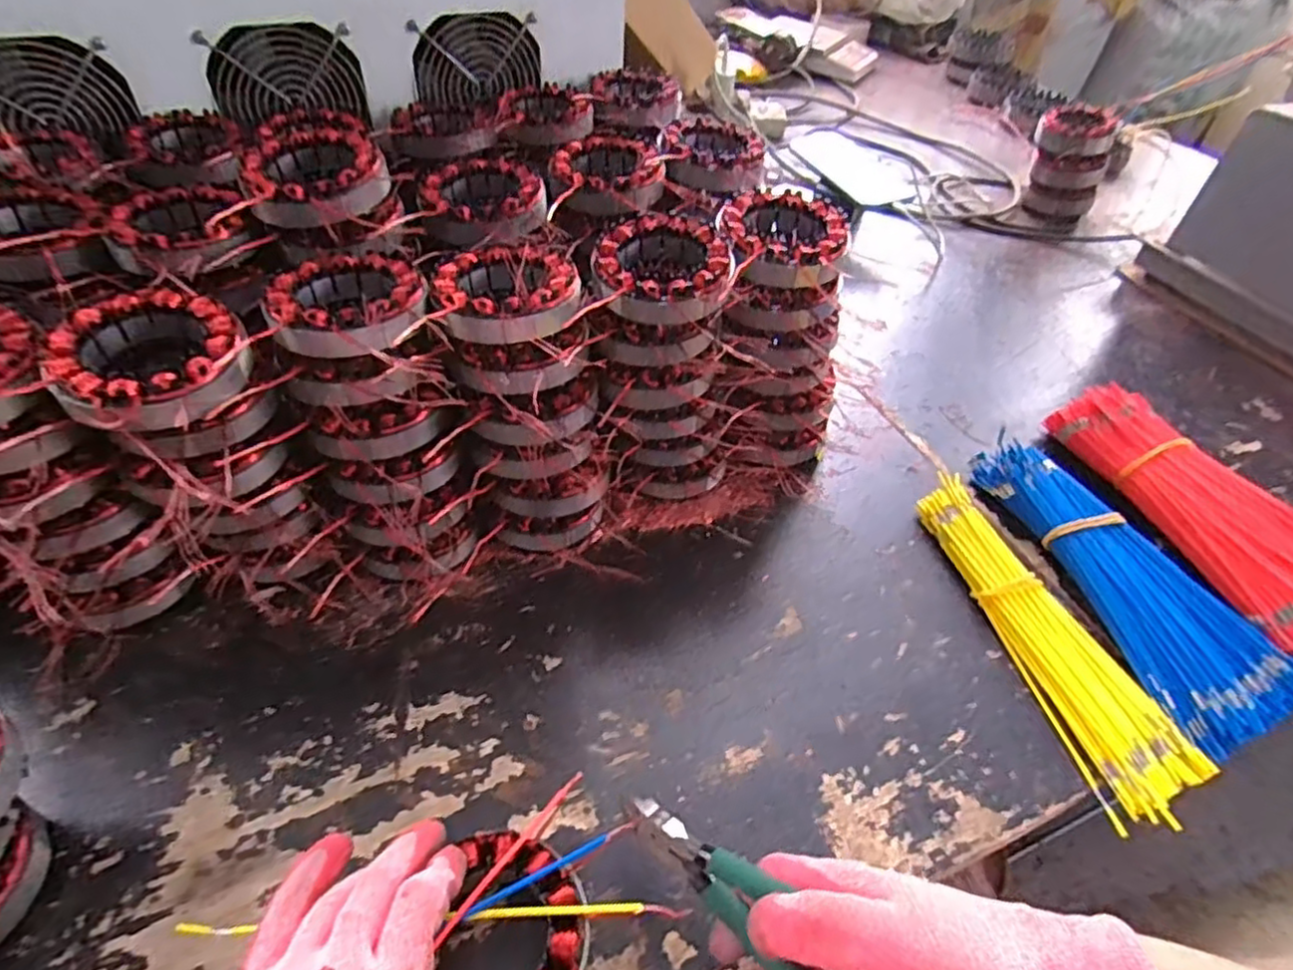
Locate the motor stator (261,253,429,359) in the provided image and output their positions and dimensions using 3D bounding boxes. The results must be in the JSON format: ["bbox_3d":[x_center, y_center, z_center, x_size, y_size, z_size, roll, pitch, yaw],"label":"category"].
[{"bbox_3d":[-0.171,-0.105,0.403,0.085,0.026,0.084,3,46,-3],"label":"motor stator"}]

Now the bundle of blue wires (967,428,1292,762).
[{"bbox_3d":[0.338,0.059,0.494,0.093,0.034,0.244,-9,48,-14],"label":"bundle of blue wires"}]

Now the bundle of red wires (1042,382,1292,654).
[{"bbox_3d":[0.436,0.014,0.535,0.111,0.051,0.244,-11,48,-16],"label":"bundle of red wires"}]

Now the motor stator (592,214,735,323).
[{"bbox_3d":[0.010,-0.134,0.444,0.084,0.035,0.090,3,46,-3],"label":"motor stator"}]

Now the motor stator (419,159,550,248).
[{"bbox_3d":[-0.116,-0.197,0.496,0.082,0.035,0.094,9,46,3],"label":"motor stator"}]

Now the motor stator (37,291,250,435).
[{"bbox_3d":[-0.253,-0.065,0.359,0.084,0.028,0.087,-29,55,-29],"label":"motor stator"}]

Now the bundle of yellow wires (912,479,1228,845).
[{"bbox_3d":[0.268,0.092,0.467,0.067,0.024,0.243,-7,47,-12],"label":"bundle of yellow wires"}]

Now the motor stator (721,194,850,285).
[{"bbox_3d":[0.090,-0.165,0.465,0.082,0.022,0.092,-9,48,-13],"label":"motor stator"}]

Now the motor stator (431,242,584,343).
[{"bbox_3d":[-0.083,-0.118,0.420,0.084,0.023,0.086,-1,46,-7],"label":"motor stator"}]

